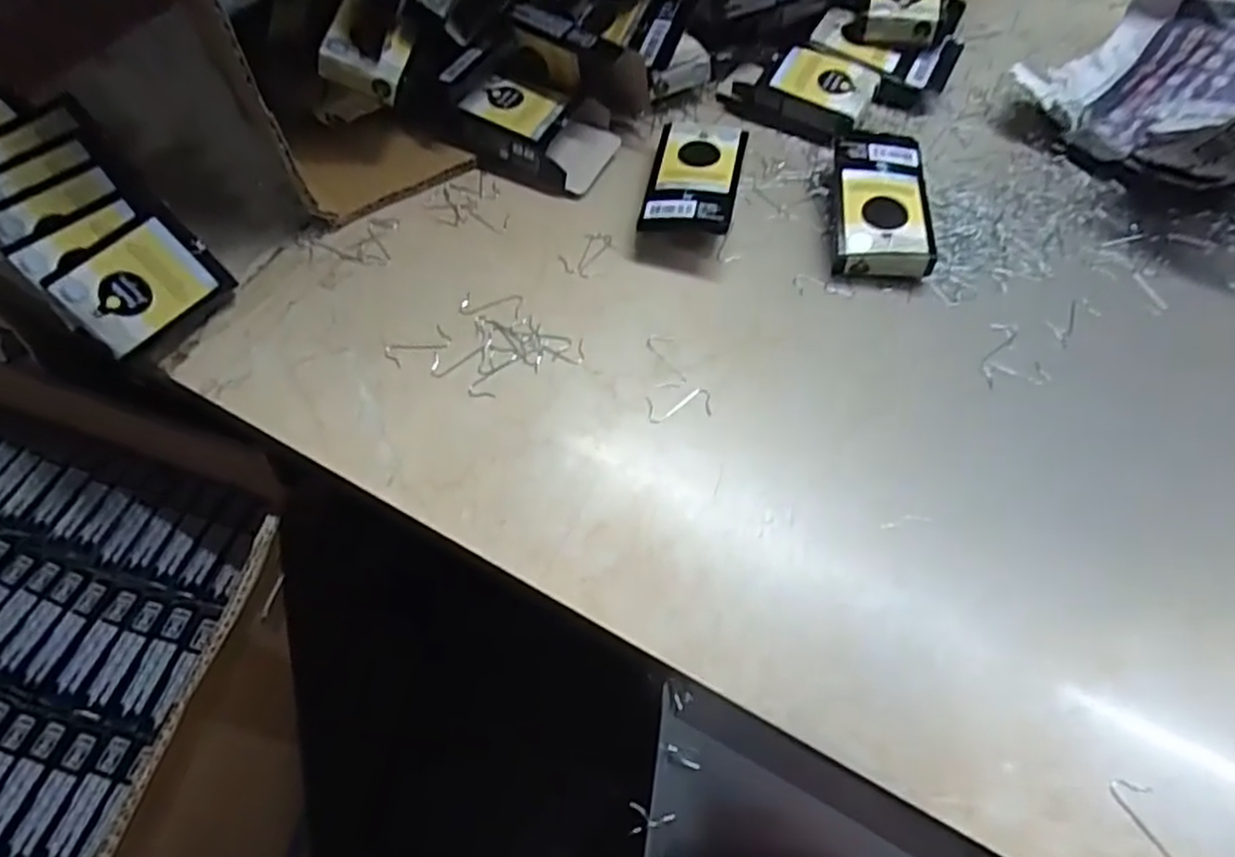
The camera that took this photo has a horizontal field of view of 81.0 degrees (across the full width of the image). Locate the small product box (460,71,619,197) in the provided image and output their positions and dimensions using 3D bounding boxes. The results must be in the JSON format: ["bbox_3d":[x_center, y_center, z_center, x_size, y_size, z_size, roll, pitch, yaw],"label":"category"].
[{"bbox_3d":[-0.053,-0.189,0.467,0.092,0.034,0.059,25,63,14],"label":"small product box"}]

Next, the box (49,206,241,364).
[{"bbox_3d":[-0.250,-0.075,0.384,0.072,0.054,0.017,-48,27,-22],"label":"box"}]

